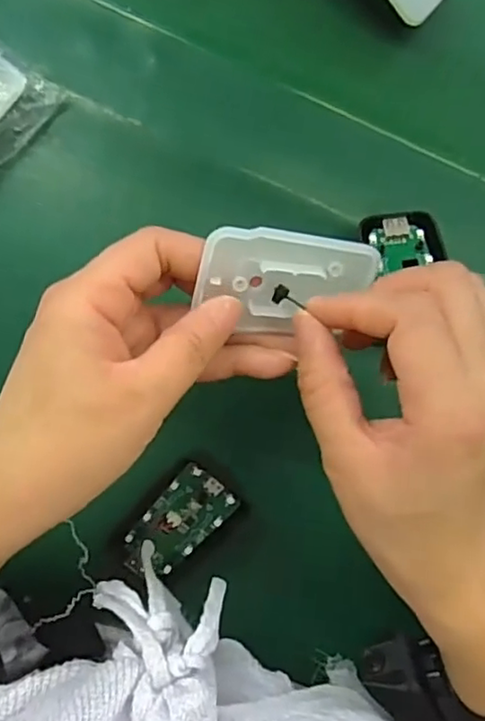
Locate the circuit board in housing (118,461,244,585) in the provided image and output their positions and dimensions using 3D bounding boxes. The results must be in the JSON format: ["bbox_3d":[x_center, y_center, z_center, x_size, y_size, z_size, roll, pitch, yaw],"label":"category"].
[{"bbox_3d":[-0.031,0.081,0.308,0.036,0.004,0.066,38,104,-5],"label":"circuit board in housing"}]

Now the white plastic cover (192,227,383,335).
[{"bbox_3d":[0.017,-0.027,0.238,0.067,0.008,0.043,5,122,-19],"label":"white plastic cover"}]

